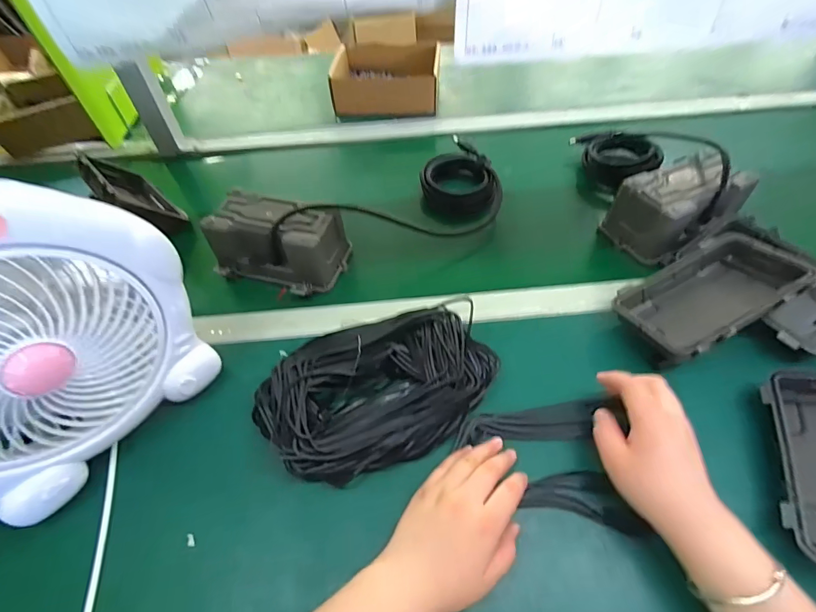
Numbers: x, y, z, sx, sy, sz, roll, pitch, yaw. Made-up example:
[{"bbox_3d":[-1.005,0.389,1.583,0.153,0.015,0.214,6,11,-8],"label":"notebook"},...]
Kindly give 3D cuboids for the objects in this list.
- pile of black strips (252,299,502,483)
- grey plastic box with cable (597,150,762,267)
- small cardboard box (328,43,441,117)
[{"bbox_3d":[-0.023,0.083,0.406,0.240,0.054,0.137,-17,52,-11],"label":"pile of black strips"},{"bbox_3d":[0.361,-0.140,0.541,0.152,0.092,0.098,-28,56,-18],"label":"grey plastic box with cable"},{"bbox_3d":[-0.044,-0.472,0.838,0.201,0.073,0.166,1,51,3],"label":"small cardboard box"}]

